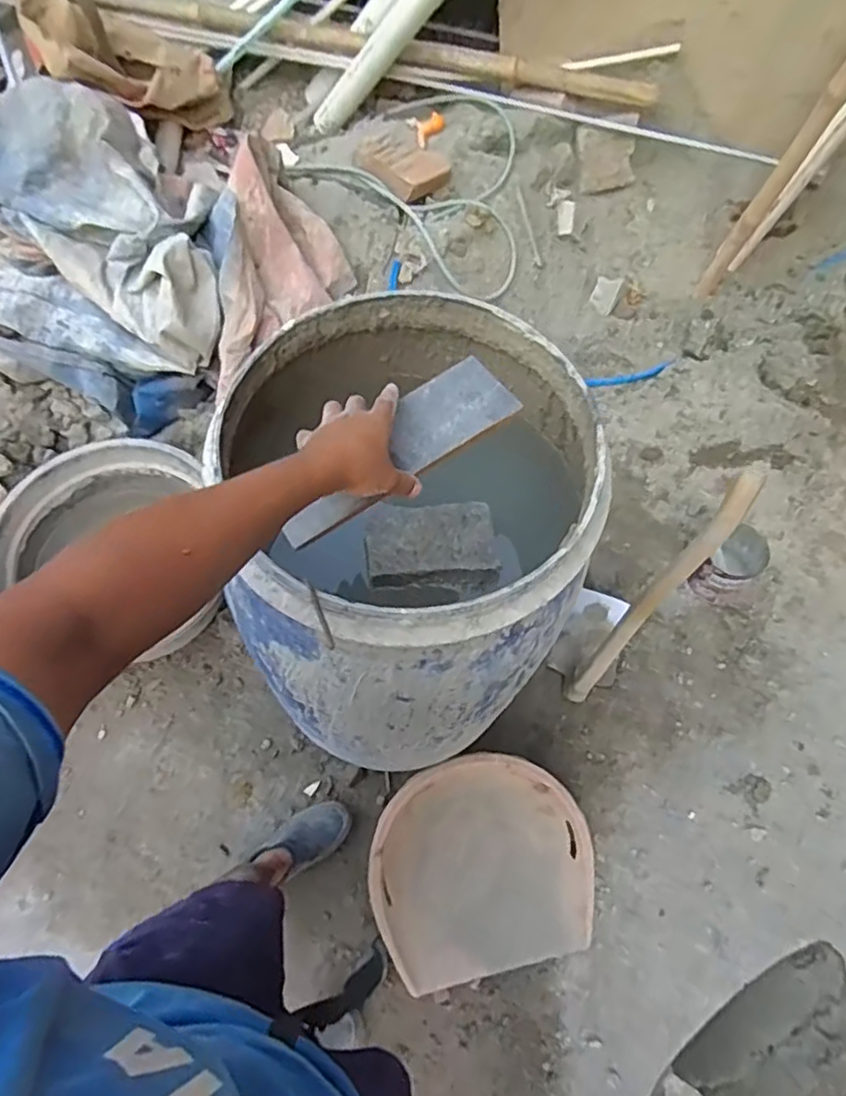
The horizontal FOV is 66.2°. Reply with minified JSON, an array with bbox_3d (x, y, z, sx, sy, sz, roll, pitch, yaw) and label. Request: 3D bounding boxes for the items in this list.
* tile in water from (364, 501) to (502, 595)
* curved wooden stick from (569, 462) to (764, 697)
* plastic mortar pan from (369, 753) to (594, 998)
[{"bbox_3d":[0.009,-0.004,0.792,0.155,0.041,0.098,-3,63,-7],"label":"tile in water"},{"bbox_3d":[0.411,0.120,1.213,0.134,0.753,0.052,-39,72,-22],"label":"curved wooden stick"},{"bbox_3d":[0.120,0.638,1.291,0.443,0.106,0.416,-10,77,-8],"label":"plastic mortar pan"}]

